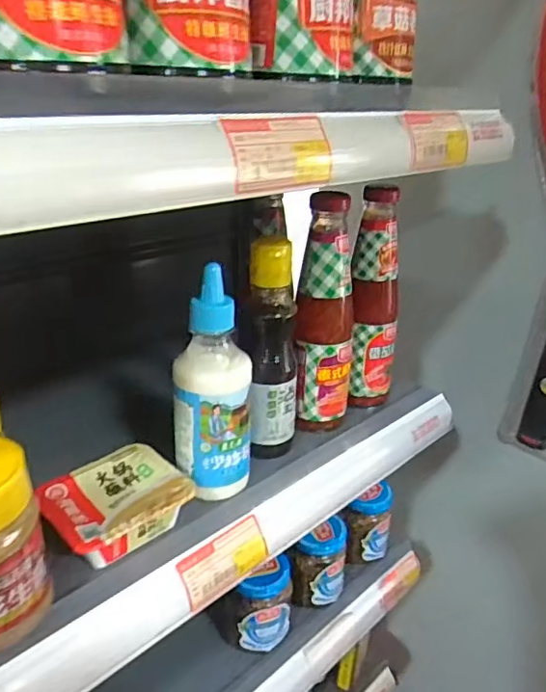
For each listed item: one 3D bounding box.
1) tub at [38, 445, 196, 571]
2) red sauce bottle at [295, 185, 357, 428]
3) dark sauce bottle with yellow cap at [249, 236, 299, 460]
[{"bbox_3d":[-0.109,0.111,0.386,0.090,0.027,0.077,-22,35,-39],"label":"tub"},{"bbox_3d":[0.047,-0.023,0.478,0.047,0.208,0.043,7,27,11],"label":"red sauce bottle"},{"bbox_3d":[0.002,0.006,0.449,0.041,0.186,0.046,2,26,0],"label":"dark sauce bottle with yellow cap"}]

